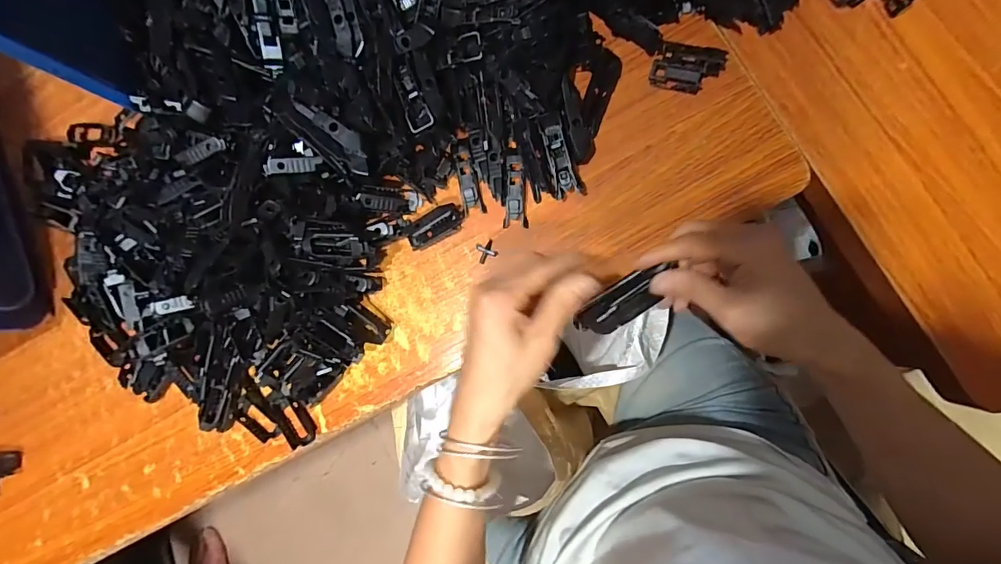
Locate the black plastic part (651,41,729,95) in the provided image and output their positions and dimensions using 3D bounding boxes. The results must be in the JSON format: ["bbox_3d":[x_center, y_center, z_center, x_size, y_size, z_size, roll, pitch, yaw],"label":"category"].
[{"bbox_3d":[0.151,-0.172,0.357,0.052,0.016,0.033,24,91,9],"label":"black plastic part"}]

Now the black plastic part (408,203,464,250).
[{"bbox_3d":[-0.058,-0.048,0.381,0.053,0.021,0.020,-27,83,6],"label":"black plastic part"}]

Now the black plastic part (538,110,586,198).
[{"bbox_3d":[0.049,-0.103,0.360,0.022,0.018,0.067,-17,98,7],"label":"black plastic part"}]

